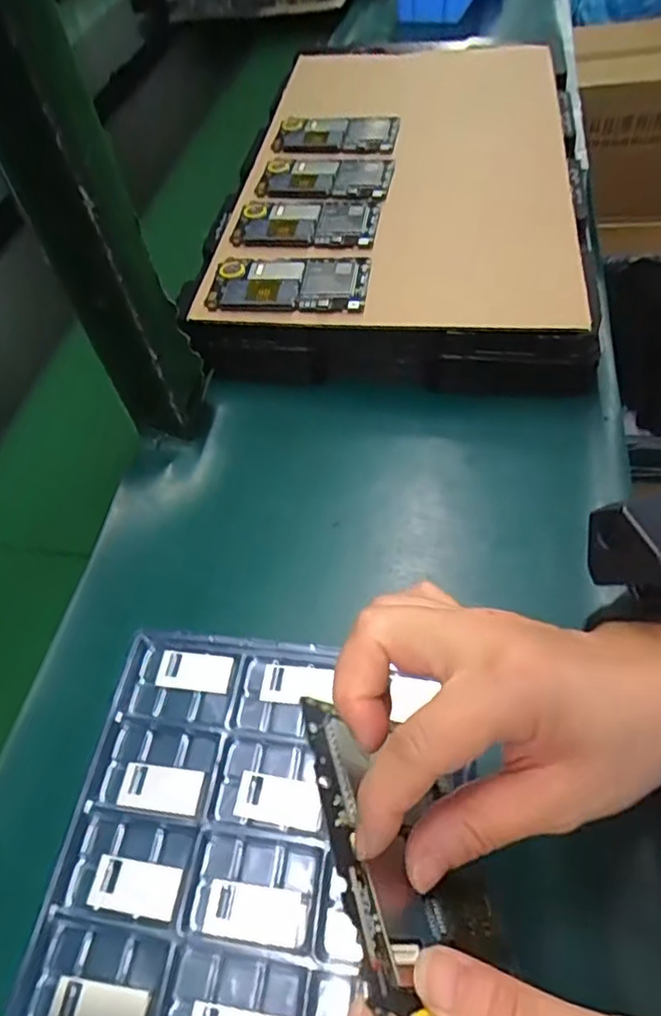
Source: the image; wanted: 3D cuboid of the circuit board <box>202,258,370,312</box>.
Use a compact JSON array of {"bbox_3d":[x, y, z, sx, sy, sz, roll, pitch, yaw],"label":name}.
[{"bbox_3d":[-0.033,-0.176,0.471,0.121,0.009,0.066,4,58,10],"label":"circuit board"}]

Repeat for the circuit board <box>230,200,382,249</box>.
[{"bbox_3d":[-0.022,-0.244,0.517,0.122,0.013,0.068,4,55,11],"label":"circuit board"}]

